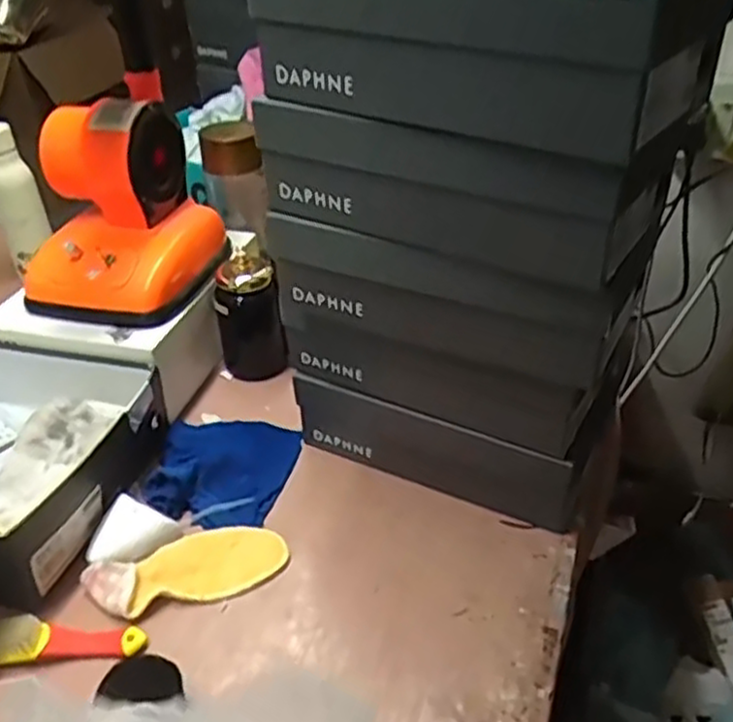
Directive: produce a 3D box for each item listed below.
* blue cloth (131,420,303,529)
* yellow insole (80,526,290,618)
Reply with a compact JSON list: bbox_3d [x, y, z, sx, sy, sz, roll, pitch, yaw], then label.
[{"bbox_3d":[-0.155,0.108,0.801,0.142,0.033,0.145,8,36,13],"label":"blue cloth"},{"bbox_3d":[-0.162,0.188,0.695,0.176,0.020,0.060,-14,37,-17],"label":"yellow insole"}]

